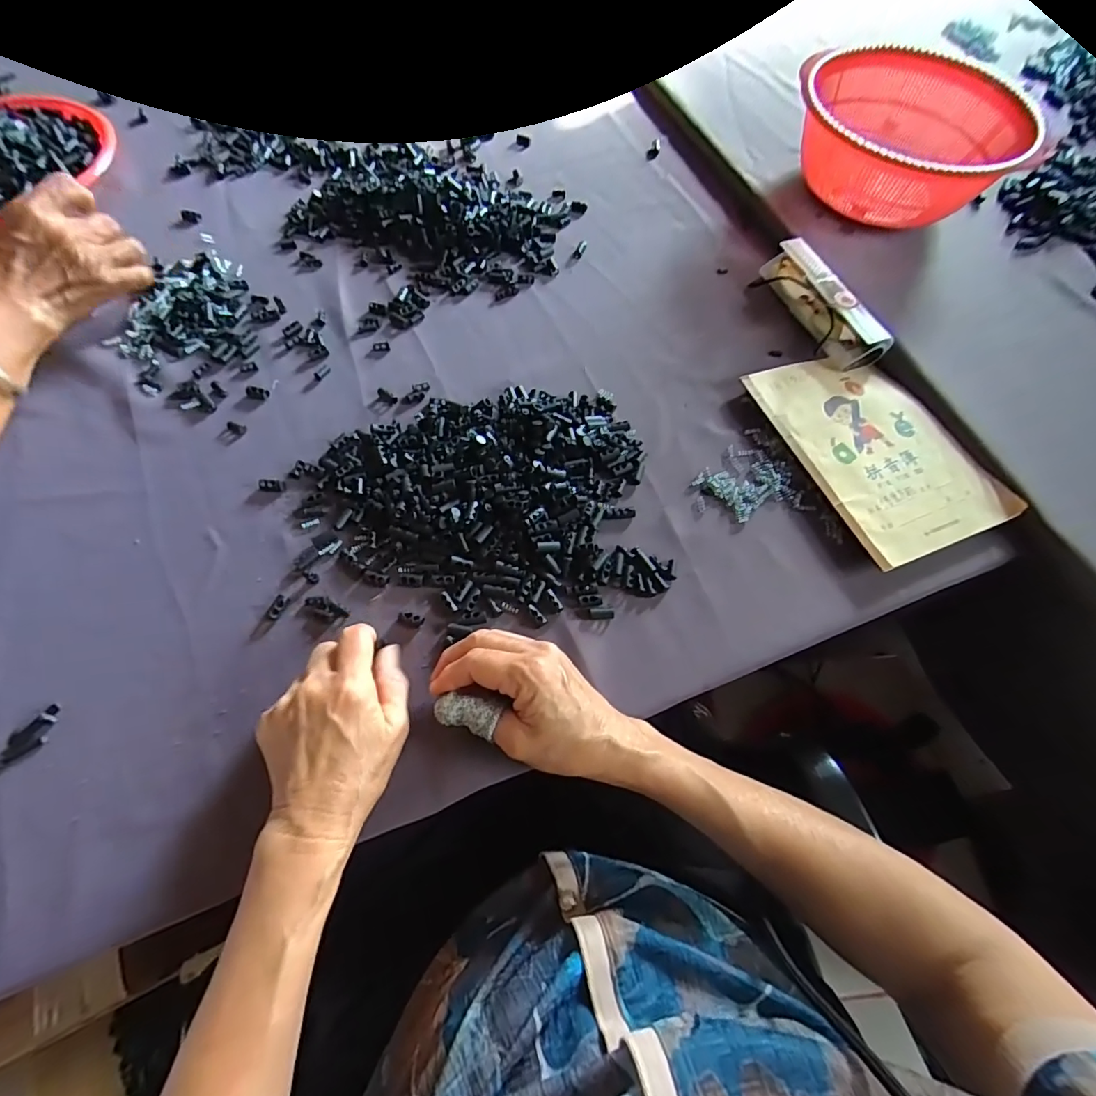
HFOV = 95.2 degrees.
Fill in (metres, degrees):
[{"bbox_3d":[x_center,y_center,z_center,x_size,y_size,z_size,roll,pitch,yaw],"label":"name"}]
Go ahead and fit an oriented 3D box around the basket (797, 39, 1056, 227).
[{"bbox_3d":[0.386,-0.451,0.554,0.221,0.096,0.196,26,67,10],"label":"basket"}]

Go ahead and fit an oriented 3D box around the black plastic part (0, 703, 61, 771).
[{"bbox_3d":[-0.338,0.124,0.323,0.020,0.006,0.048,41,70,16],"label":"black plastic part"}]

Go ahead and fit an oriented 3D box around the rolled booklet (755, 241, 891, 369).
[{"bbox_3d":[0.272,-0.245,0.498,0.046,0.038,0.154,-16,66,-9],"label":"rolled booklet"}]

